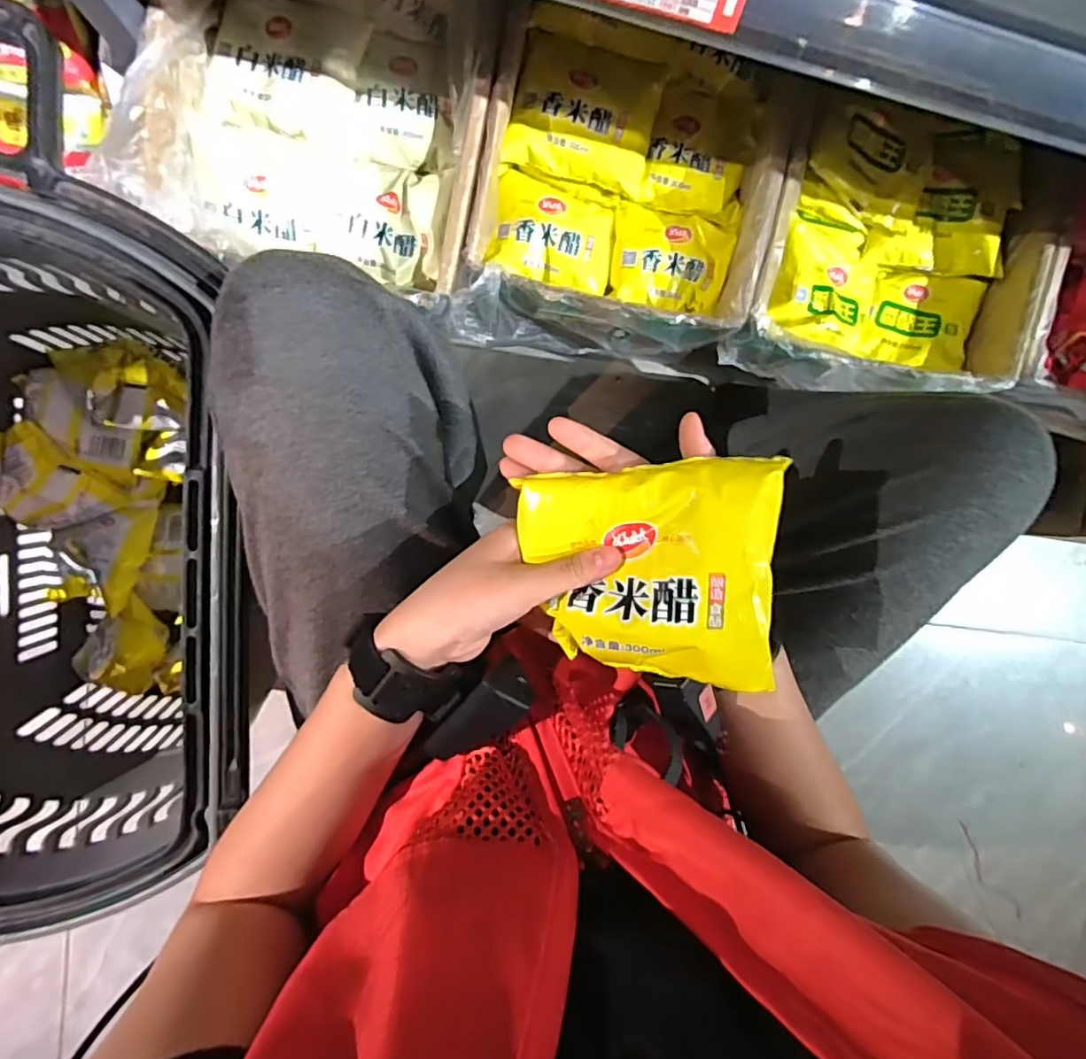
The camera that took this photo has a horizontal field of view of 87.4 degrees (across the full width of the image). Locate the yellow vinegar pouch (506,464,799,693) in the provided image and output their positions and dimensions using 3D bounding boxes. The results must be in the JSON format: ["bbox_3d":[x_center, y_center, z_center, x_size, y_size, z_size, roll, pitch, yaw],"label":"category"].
[{"bbox_3d":[0.053,0.023,0.296,0.129,0.036,0.112,1,89,16],"label":"yellow vinegar pouch"}]

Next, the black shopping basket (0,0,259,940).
[{"bbox_3d":[-0.409,-0.036,0.495,0.397,0.327,0.581,-9,97,-6],"label":"black shopping basket"}]

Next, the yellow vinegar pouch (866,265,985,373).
[{"bbox_3d":[0.417,-0.229,0.621,0.120,0.027,0.097,7,95,-8],"label":"yellow vinegar pouch"}]

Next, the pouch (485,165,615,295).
[{"bbox_3d":[0.011,-0.296,0.567,0.125,0.029,0.094,15,94,-9],"label":"pouch"}]

